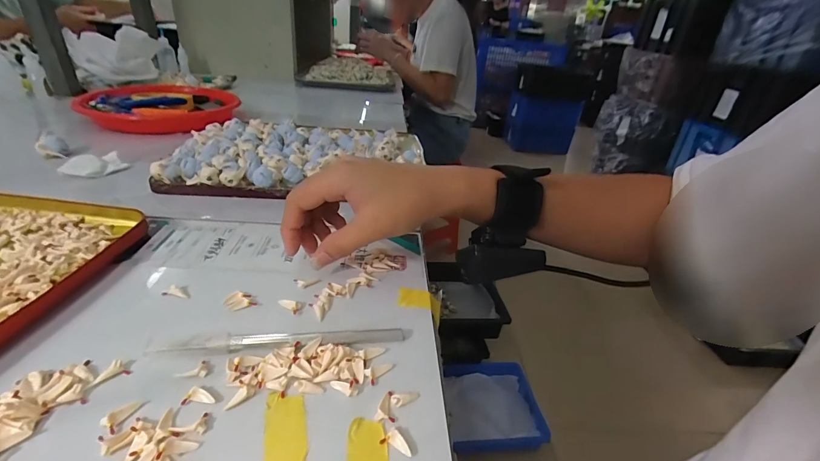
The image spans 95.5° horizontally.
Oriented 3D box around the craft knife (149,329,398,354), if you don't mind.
[{"bbox_3d":[-0.076,0.067,0.230,0.146,0.008,0.010,-1,33,-11],"label":"craft knife"}]

